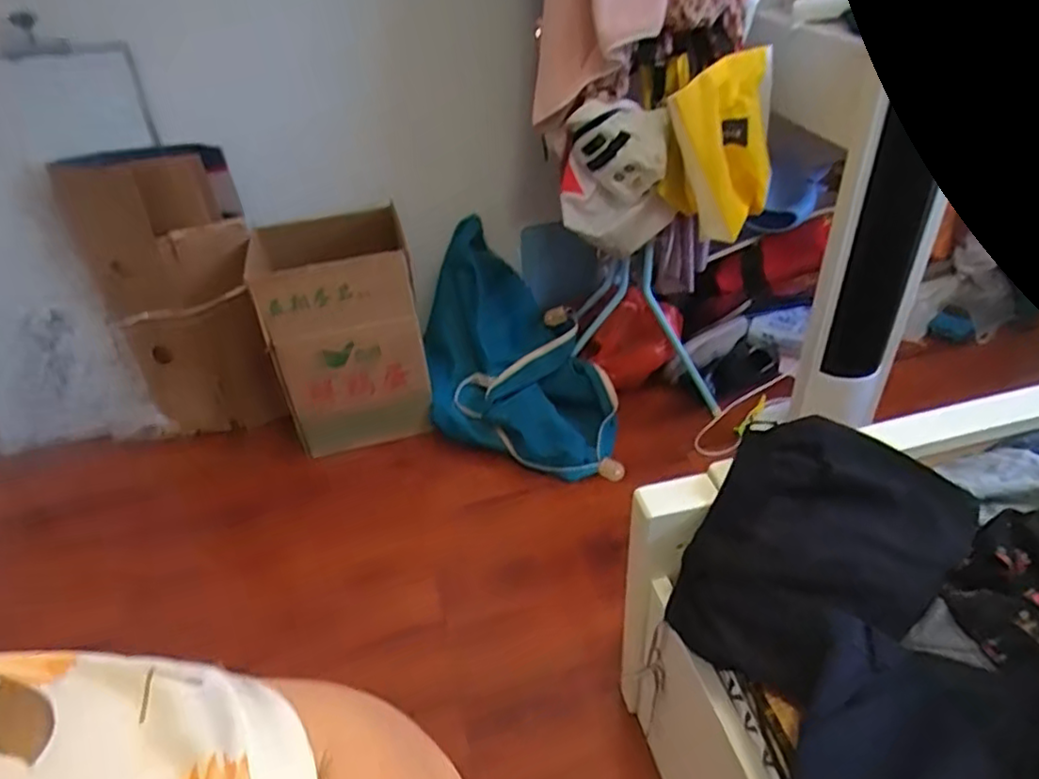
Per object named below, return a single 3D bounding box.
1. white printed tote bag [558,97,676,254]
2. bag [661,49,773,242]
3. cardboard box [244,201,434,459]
[{"bbox_3d":[0.196,-0.430,1.380,0.217,0.327,0.105,7,39,16],"label":"white printed tote bag"},{"bbox_3d":[0.420,-0.489,1.369,0.283,0.349,0.060,-21,32,-18],"label":"bag"},{"bbox_3d":[-0.381,-0.103,1.492,0.310,0.504,0.201,-12,37,-9],"label":"cardboard box"}]

